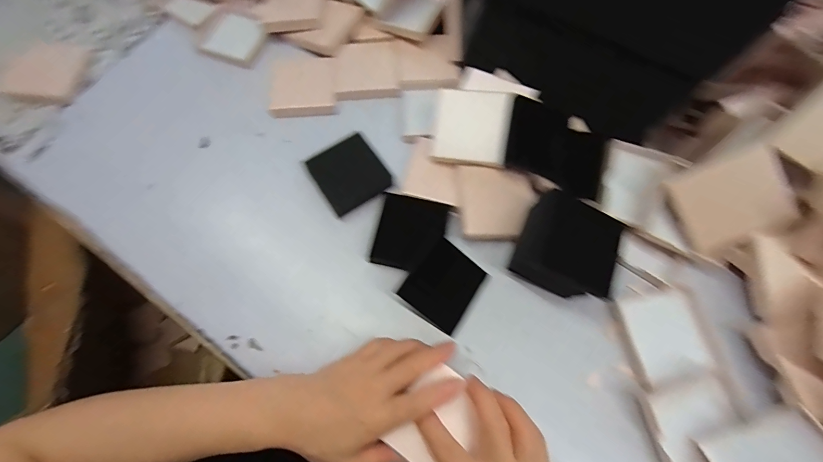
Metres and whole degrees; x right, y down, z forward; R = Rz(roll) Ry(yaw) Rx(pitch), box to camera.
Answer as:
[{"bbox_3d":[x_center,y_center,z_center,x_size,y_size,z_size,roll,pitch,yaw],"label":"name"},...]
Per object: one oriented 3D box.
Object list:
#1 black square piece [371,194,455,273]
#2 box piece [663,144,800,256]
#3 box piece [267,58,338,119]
[{"bbox_3d":[0.001,0.003,0.380,0.066,0.014,0.074,14,75,-5],"label":"black square piece"},{"bbox_3d":[0.284,-0.027,0.335,0.081,0.006,0.077,-28,91,27],"label":"box piece"},{"bbox_3d":[-0.127,-0.169,0.442,0.075,0.013,0.075,-3,69,-3],"label":"box piece"}]

